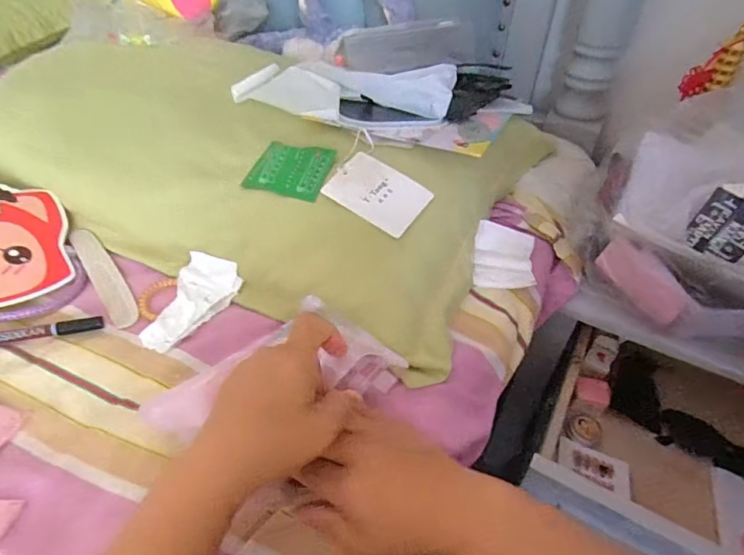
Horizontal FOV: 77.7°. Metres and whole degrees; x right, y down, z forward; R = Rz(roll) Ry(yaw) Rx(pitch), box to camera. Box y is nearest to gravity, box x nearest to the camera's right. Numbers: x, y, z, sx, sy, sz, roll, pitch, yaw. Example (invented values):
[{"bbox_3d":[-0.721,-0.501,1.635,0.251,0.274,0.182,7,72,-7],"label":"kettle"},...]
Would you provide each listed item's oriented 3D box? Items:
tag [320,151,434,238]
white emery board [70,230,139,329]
[{"bbox_3d":[0.005,-0.083,0.451,0.092,0.004,0.065,33,64,14],"label":"tag"},{"bbox_3d":[-0.278,-0.002,0.480,0.028,0.006,0.149,-28,57,-27],"label":"white emery board"}]

